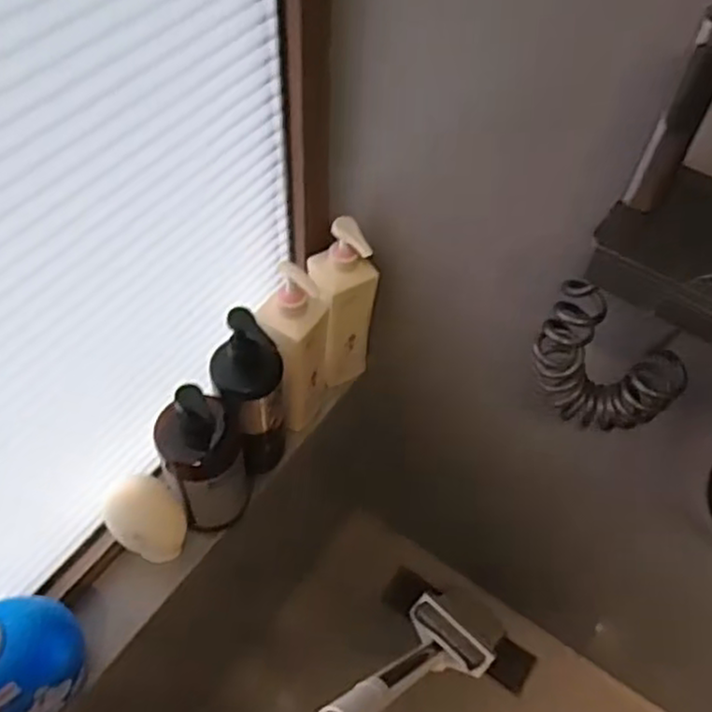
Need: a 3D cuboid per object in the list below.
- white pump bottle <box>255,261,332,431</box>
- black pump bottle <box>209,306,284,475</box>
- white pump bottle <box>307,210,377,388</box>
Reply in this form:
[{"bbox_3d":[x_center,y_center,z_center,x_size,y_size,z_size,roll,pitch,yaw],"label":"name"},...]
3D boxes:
[{"bbox_3d":[-0.077,-0.003,0.882,0.054,0.266,0.098,31,56,17],"label":"white pump bottle"},{"bbox_3d":[-0.122,0.062,0.815,0.087,0.273,0.074,-6,54,-11],"label":"black pump bottle"},{"bbox_3d":[-0.022,-0.065,0.924,0.082,0.268,0.070,-28,60,-24],"label":"white pump bottle"}]

